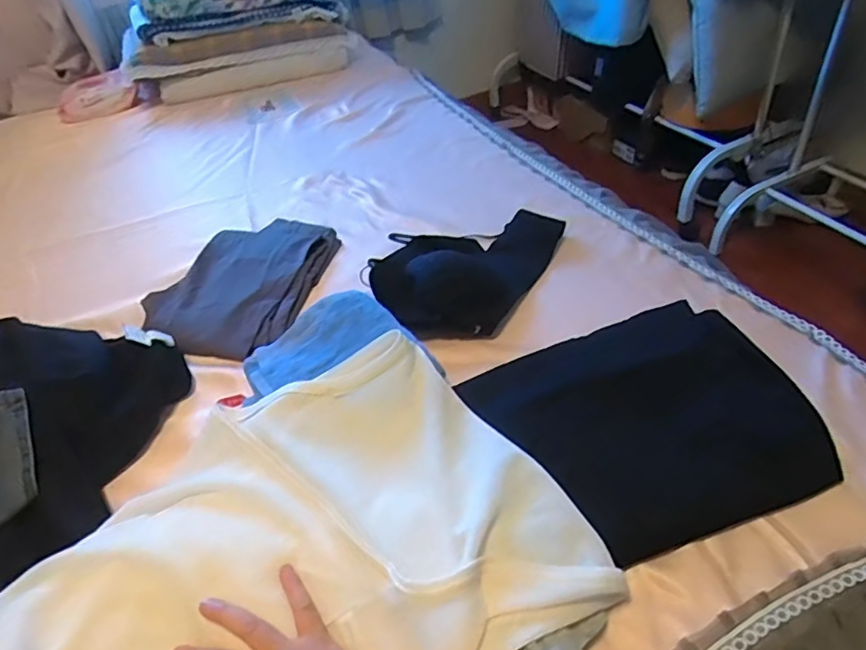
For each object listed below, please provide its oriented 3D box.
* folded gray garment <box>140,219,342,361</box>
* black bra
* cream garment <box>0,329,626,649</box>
[{"bbox_3d":[-0.267,-0.065,0.822,0.200,0.034,0.273,7,45,14],"label":"folded gray garment"},{"bbox_3d":[0.034,-0.091,0.774,0.184,0.076,0.298,18,49,26],"label":"black bra"},{"bbox_3d":[-0.193,0.217,0.443,0.603,0.111,0.317,-25,46,-21],"label":"cream garment"}]

